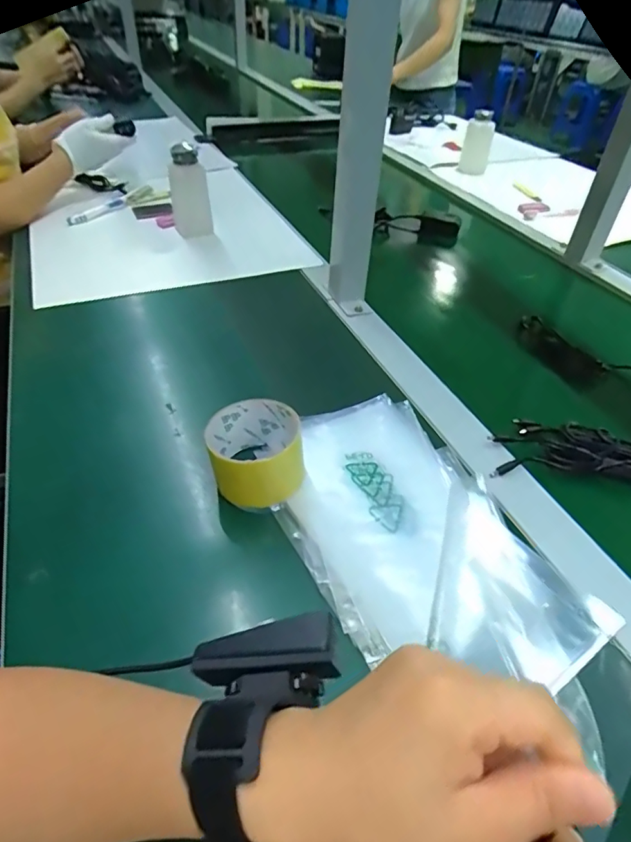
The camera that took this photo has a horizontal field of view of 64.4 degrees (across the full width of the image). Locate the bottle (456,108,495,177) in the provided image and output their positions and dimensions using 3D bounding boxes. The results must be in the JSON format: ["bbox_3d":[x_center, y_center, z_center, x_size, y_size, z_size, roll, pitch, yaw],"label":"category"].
[{"bbox_3d":[0.378,-0.647,1.173,0.066,0.126,0.069,12,43,10],"label":"bottle"}]

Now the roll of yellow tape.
[{"bbox_3d":[-0.053,0.025,0.443,0.076,0.056,0.085,-9,44,-13],"label":"roll of yellow tape"}]

